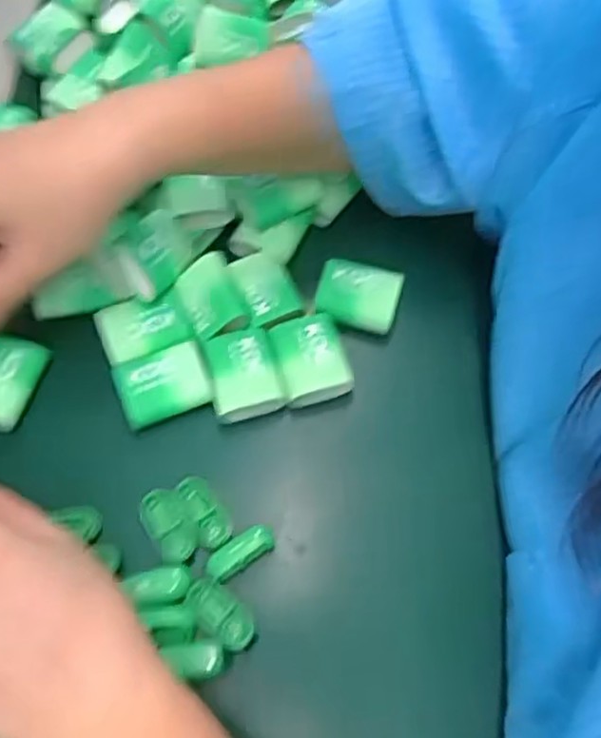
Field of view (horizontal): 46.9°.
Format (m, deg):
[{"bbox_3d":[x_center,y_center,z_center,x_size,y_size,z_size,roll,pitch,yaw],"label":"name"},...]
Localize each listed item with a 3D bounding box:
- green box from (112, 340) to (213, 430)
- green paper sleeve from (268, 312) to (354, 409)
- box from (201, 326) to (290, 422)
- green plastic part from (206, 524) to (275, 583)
[{"bbox_3d":[-0.069,0.008,0.351,0.044,0.018,0.034,-21,67,-10],"label":"green box"},{"bbox_3d":[0.005,-0.002,0.360,0.034,0.023,0.048,-14,66,-7],"label":"green paper sleeve"},{"bbox_3d":[-0.028,0.005,0.356,0.036,0.023,0.045,-13,66,-6],"label":"box"},{"bbox_3d":[-0.027,0.083,0.312,0.032,0.006,0.015,-31,69,-14],"label":"green plastic part"}]

